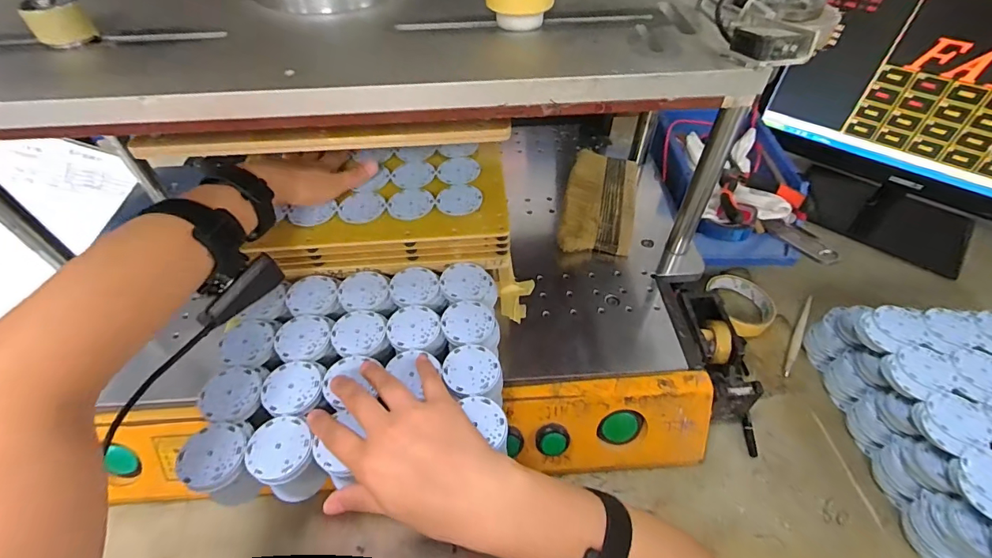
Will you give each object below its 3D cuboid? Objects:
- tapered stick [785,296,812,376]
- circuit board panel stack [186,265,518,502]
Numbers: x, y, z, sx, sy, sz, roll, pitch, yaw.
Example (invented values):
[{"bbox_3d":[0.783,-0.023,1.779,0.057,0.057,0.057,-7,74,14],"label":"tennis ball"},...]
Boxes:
[{"bbox_3d":[0.374,0.067,0.547,0.010,0.013,0.131,29,56,22],"label":"tapered stick"},{"bbox_3d":[-0.118,0.081,0.400,0.245,0.040,0.200,-4,50,-3],"label":"circuit board panel stack"}]

